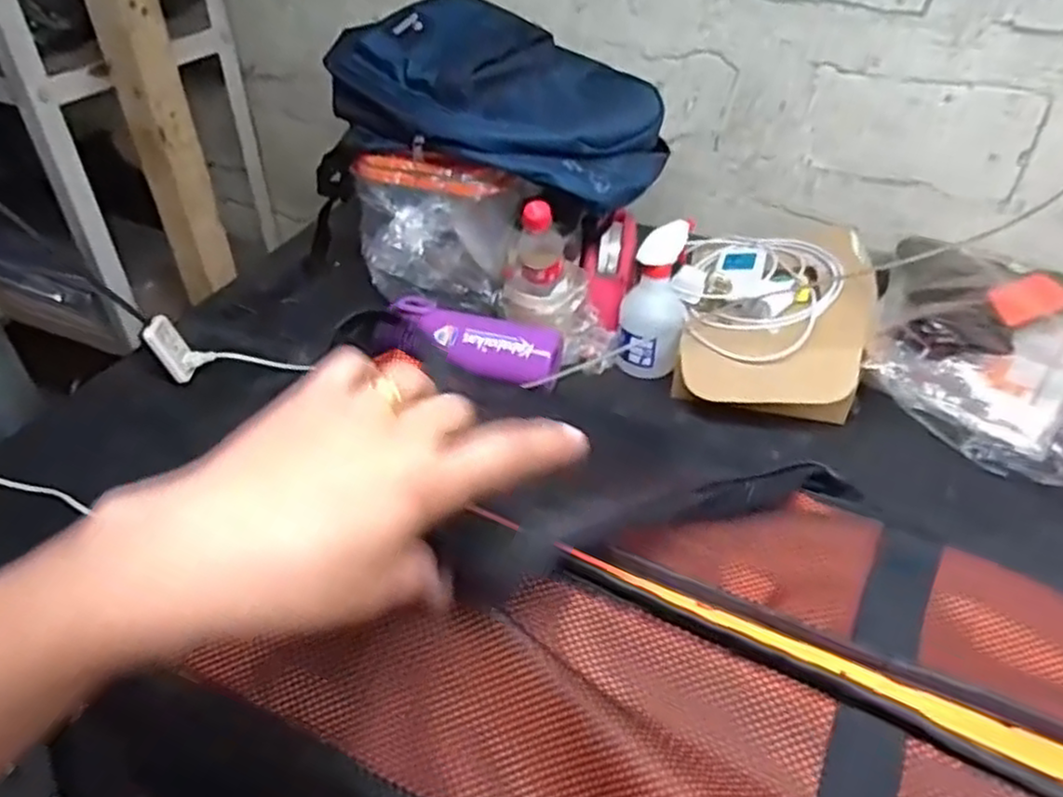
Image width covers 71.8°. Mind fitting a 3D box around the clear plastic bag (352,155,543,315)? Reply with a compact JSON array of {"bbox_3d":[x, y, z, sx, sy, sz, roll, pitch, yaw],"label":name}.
[{"bbox_3d":[-0.131,-0.211,0.955,0.242,0.185,0.115,10,41,11],"label":"clear plastic bag"}]

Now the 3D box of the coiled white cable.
[{"bbox_3d":[0.280,-0.142,0.924,0.192,0.044,0.276,13,42,14],"label":"coiled white cable"}]

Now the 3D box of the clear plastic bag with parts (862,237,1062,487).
[{"bbox_3d":[0.567,-0.089,0.908,0.279,0.120,0.393,27,46,28],"label":"clear plastic bag with parts"}]

